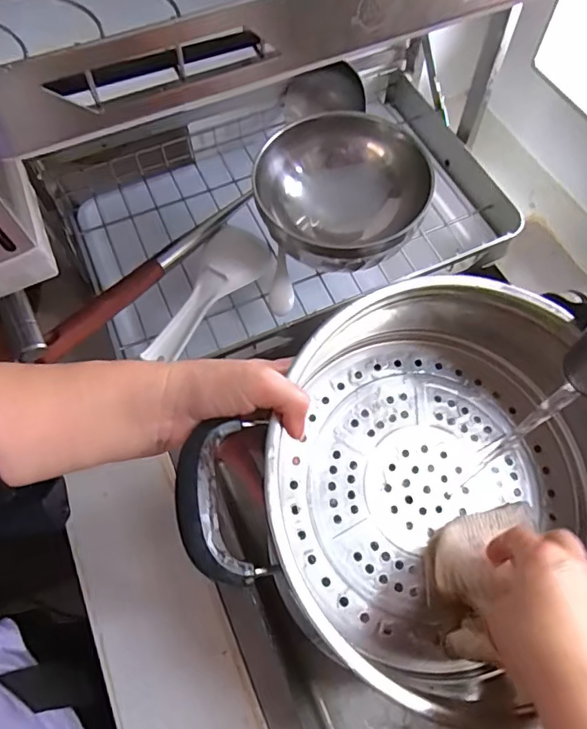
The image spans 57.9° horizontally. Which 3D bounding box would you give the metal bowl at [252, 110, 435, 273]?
[{"bbox_3d":[0.041,-0.145,0.473,0.141,0.080,0.153,-1,62,1],"label":"metal bowl"}]

